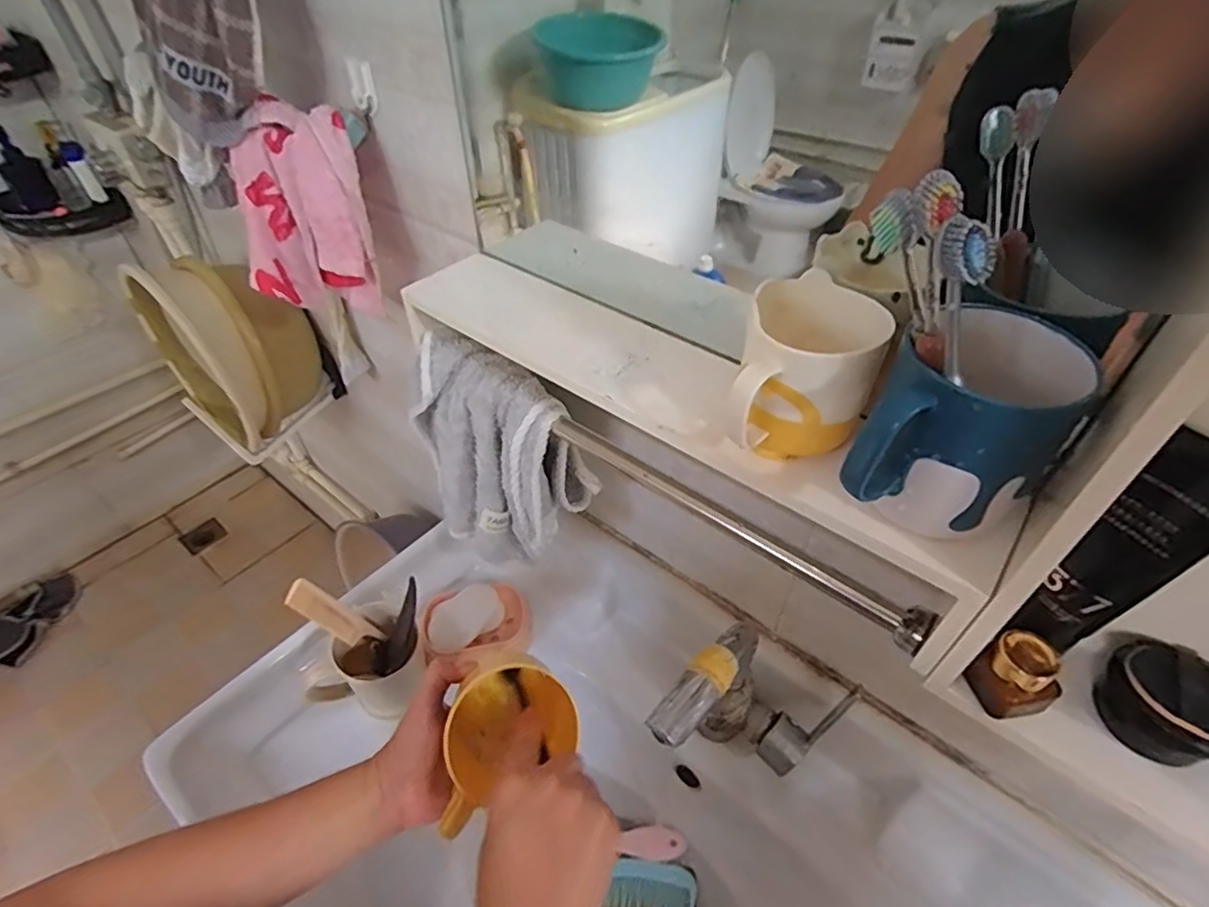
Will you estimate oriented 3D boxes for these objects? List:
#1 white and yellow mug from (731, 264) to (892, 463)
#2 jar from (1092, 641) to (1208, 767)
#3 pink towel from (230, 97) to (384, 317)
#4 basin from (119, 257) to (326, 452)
[{"bbox_3d":[0.123,-0.046,0.372,0.084,0.081,0.100,12,46,12],"label":"white and yellow mug"},{"bbox_3d":[0.318,0.136,0.340,0.060,0.040,0.059,0,45,0],"label":"jar"},{"bbox_3d":[-0.312,-0.236,0.635,0.129,0.195,0.128,-21,48,-20],"label":"pink towel"},{"bbox_3d":[-0.610,-0.175,1.011,0.260,0.295,0.182,33,54,29],"label":"basin"}]

